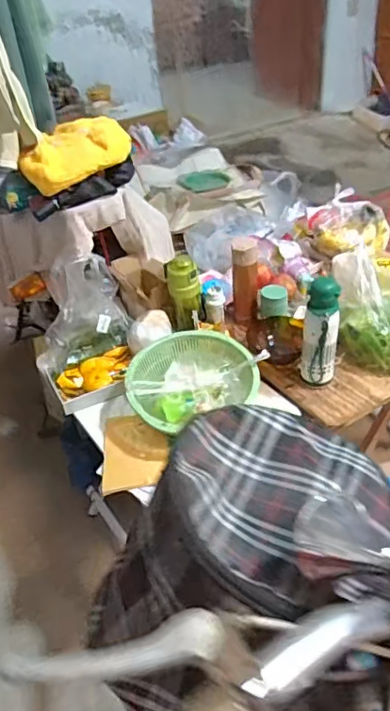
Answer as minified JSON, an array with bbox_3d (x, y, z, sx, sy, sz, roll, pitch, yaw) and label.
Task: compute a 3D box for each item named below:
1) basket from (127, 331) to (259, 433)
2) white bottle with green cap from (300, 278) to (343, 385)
[{"bbox_3d":[-0.023,0.041,1.118,0.250,0.088,0.231,-3,39,2],"label":"basket"},{"bbox_3d":[0.253,-0.036,1.080,0.070,0.223,0.070,6,40,13],"label":"white bottle with green cap"}]

